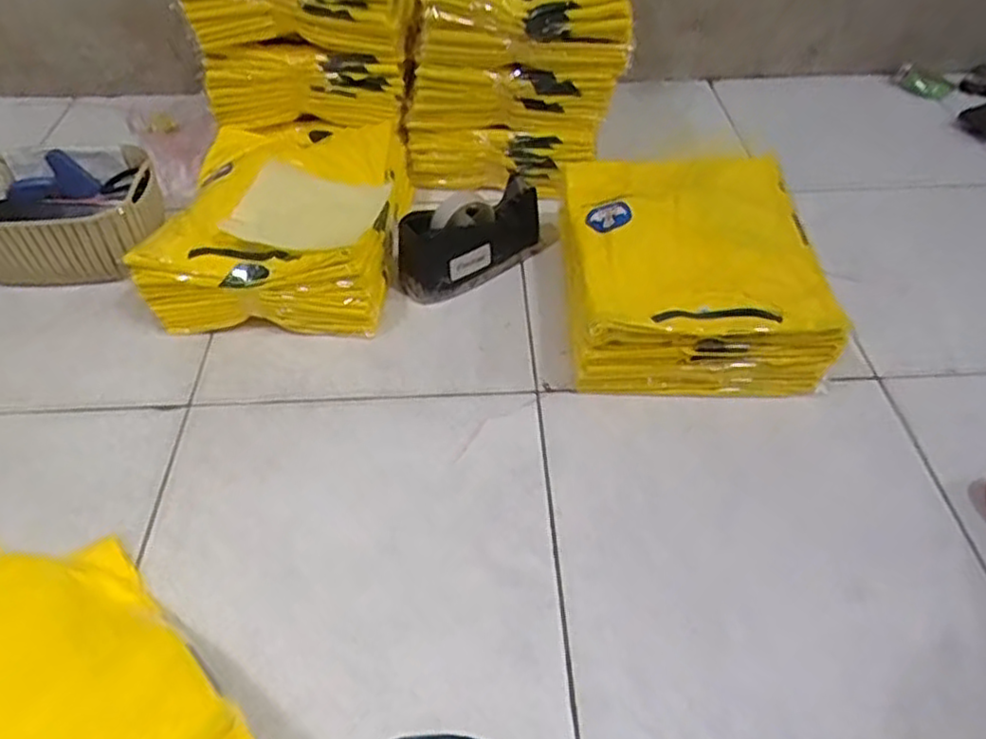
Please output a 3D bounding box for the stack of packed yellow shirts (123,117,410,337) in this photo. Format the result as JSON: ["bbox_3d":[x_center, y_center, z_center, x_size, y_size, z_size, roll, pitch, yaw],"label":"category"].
[{"bbox_3d":[-0.266,-0.207,0.930,0.273,0.136,0.326,3,47,2],"label":"stack of packed yellow shirts"}]

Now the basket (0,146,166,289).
[{"bbox_3d":[-0.577,-0.206,0.951,0.263,0.102,0.183,-2,47,-2],"label":"basket"}]

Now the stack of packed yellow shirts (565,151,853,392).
[{"bbox_3d":[0.229,-0.120,0.860,0.279,0.130,0.308,-1,47,-1],"label":"stack of packed yellow shirts"}]

